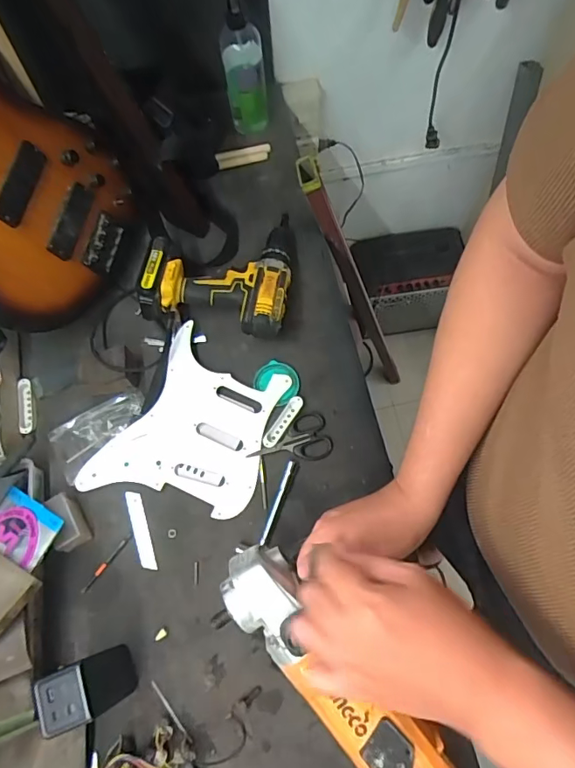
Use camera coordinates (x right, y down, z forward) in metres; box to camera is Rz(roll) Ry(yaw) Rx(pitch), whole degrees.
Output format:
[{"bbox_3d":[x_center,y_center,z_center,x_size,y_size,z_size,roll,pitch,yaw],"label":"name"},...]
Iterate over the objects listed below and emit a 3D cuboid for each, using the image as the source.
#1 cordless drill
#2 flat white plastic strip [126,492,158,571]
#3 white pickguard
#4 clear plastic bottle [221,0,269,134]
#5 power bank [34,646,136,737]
[{"bbox_3d":[-0.095,-0.175,0.719,0.198,0.091,0.191,7,69,4],"label":"cordless drill"},{"bbox_3d":[-0.191,0.189,0.631,0.022,0.004,0.102,-20,74,6],"label":"flat white plastic strip"},{"bbox_3d":[-0.124,0.066,0.665,0.199,0.009,0.246,28,74,4],"label":"white pickguard"},{"bbox_3d":[-0.067,-0.497,0.766,0.066,0.249,0.052,-8,69,-2],"label":"clear plastic bottle"},{"bbox_3d":[-0.206,0.316,0.511,0.052,0.127,0.051,-21,70,-7],"label":"power bank"}]

